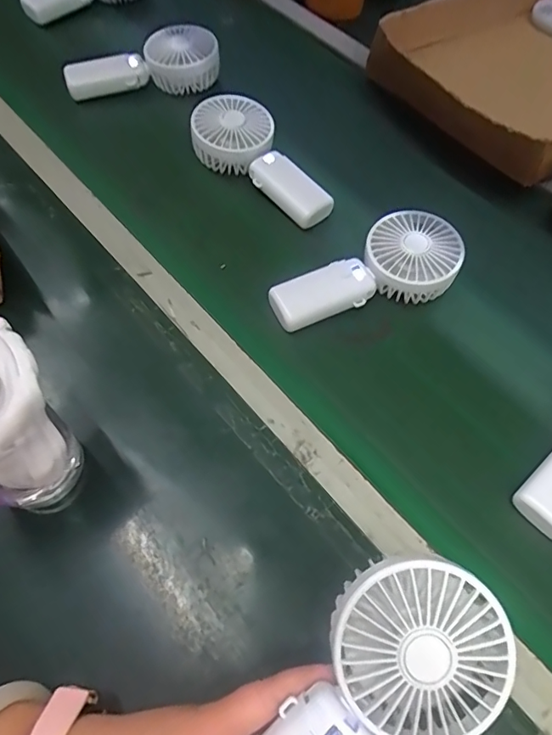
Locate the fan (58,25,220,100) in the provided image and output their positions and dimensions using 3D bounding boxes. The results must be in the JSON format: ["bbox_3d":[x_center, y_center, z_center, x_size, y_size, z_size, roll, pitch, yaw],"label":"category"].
[{"bbox_3d":[-0.163,-0.376,0.627,0.193,0.061,0.061,-14,60,-10],"label":"fan"}]

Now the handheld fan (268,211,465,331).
[{"bbox_3d":[0.090,-0.079,0.471,0.184,0.044,0.085,-31,67,-19],"label":"handheld fan"}]

